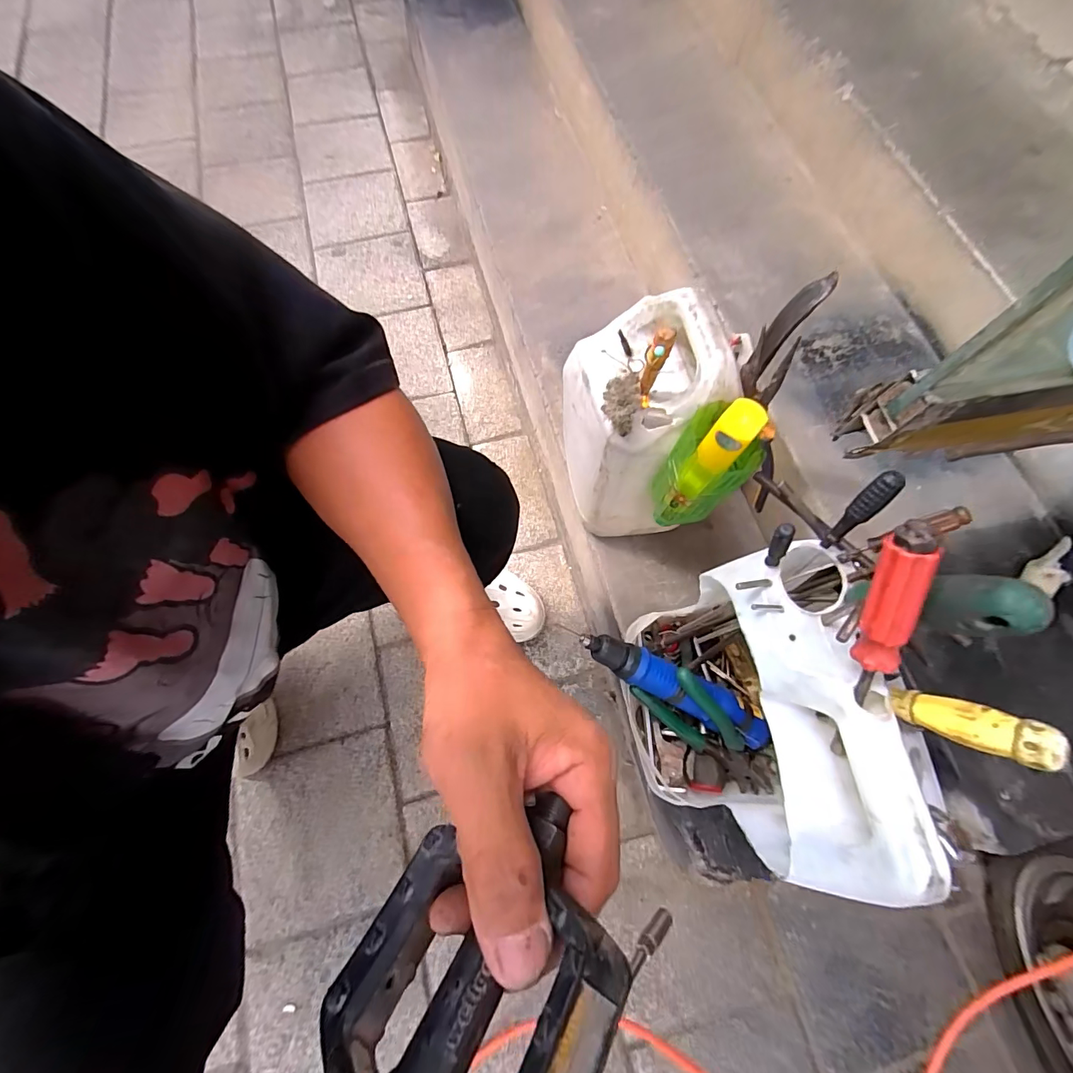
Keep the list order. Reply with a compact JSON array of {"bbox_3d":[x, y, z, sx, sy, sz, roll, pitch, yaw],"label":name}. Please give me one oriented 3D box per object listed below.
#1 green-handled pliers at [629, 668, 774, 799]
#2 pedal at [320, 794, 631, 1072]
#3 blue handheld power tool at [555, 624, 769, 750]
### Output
[{"bbox_3d":[0.204,0.227,0.534,0.199,0.081,0.037,47,39,-9],"label":"green-handled pliers"},{"bbox_3d":[-0.020,0.154,0.164,0.095,0.022,0.108,5,40,36],"label":"pedal"},{"bbox_3d":[0.159,0.171,0.516,0.257,0.046,0.054,29,73,-11],"label":"blue handheld power tool"}]

